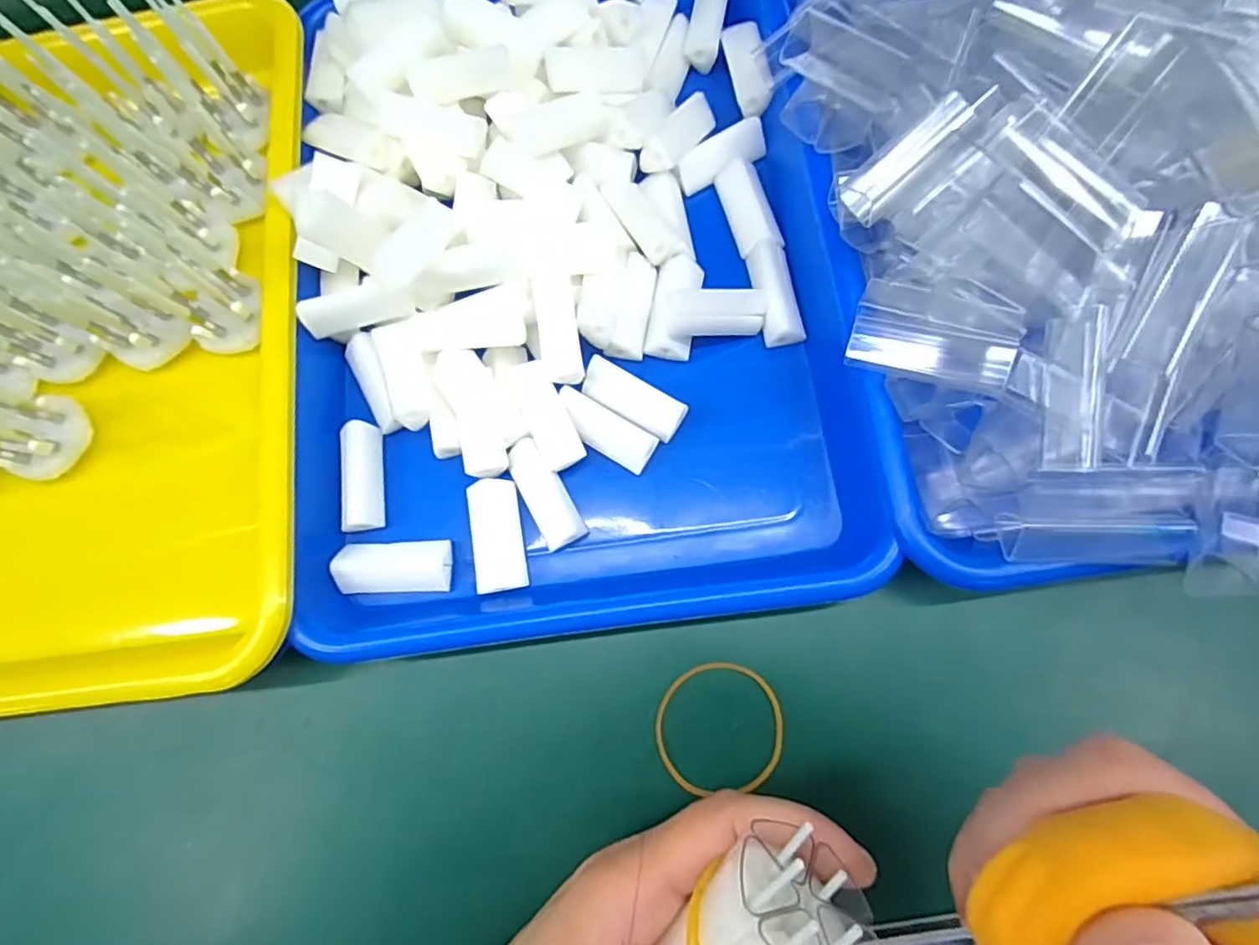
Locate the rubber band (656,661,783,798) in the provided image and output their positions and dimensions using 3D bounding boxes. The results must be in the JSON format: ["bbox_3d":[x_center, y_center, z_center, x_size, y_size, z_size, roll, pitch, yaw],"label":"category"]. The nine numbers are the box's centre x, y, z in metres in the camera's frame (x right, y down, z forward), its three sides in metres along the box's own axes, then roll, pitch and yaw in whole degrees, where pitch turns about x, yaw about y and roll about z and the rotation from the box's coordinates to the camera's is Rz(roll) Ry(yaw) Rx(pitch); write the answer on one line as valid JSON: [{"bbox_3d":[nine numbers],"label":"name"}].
[{"bbox_3d":[0.035,0.101,0.240,0.050,0.004,0.048,-2,72,5],"label":"rubber band"}]

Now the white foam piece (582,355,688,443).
[{"bbox_3d":[0.001,-0.032,0.262,0.045,0.011,0.018,28,79,11],"label":"white foam piece"}]

